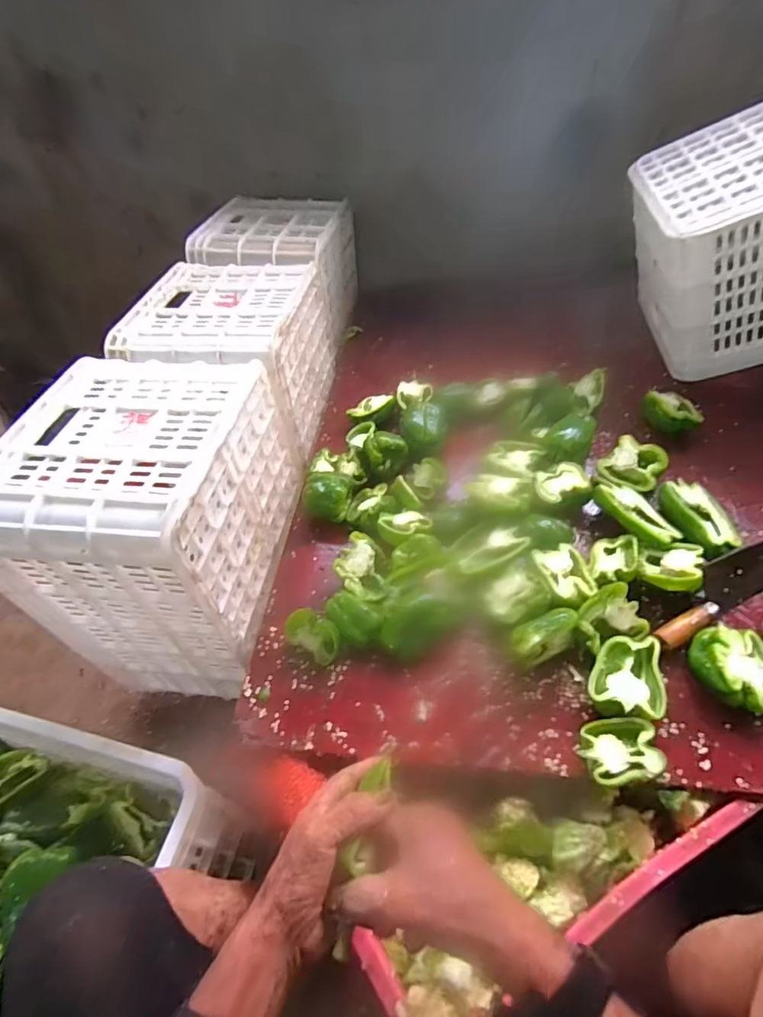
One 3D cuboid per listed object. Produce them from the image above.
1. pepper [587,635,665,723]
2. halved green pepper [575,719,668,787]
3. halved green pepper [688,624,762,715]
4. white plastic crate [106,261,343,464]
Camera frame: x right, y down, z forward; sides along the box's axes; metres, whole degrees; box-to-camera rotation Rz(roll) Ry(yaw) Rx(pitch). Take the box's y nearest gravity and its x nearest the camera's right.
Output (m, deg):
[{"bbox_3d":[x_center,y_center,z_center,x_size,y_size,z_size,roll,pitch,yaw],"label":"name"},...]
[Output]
[{"bbox_3d":[0.286,0.202,0.573,0.077,0.036,0.098,8,50,13],"label":"pepper"},{"bbox_3d":[0.255,0.261,0.523,0.075,0.033,0.063,-9,48,-1],"label":"halved green pepper"},{"bbox_3d":[0.409,0.185,0.563,0.086,0.045,0.089,-3,49,4],"label":"halved green pepper"},{"bbox_3d":[-0.270,-0.305,0.949,0.279,0.238,0.370,3,49,9],"label":"white plastic crate"}]

